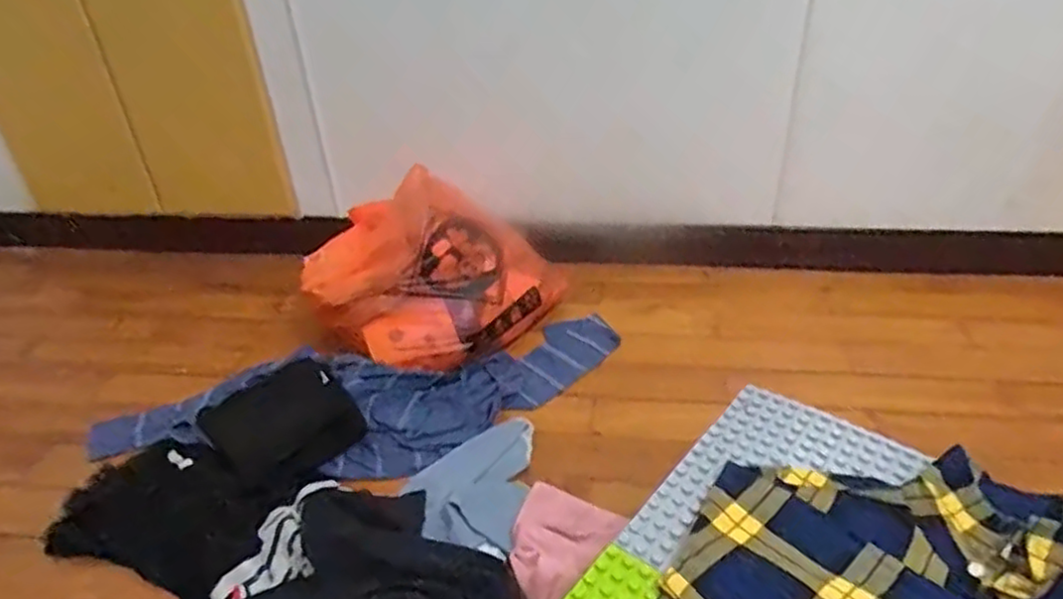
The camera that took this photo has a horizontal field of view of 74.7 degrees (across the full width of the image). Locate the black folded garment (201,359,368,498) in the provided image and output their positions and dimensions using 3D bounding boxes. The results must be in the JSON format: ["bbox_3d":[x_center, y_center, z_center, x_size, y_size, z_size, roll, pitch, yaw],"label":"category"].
[{"bbox_3d":[-0.415,0.210,1.174,0.220,0.039,0.199,-36,81,-8],"label":"black folded garment"}]

